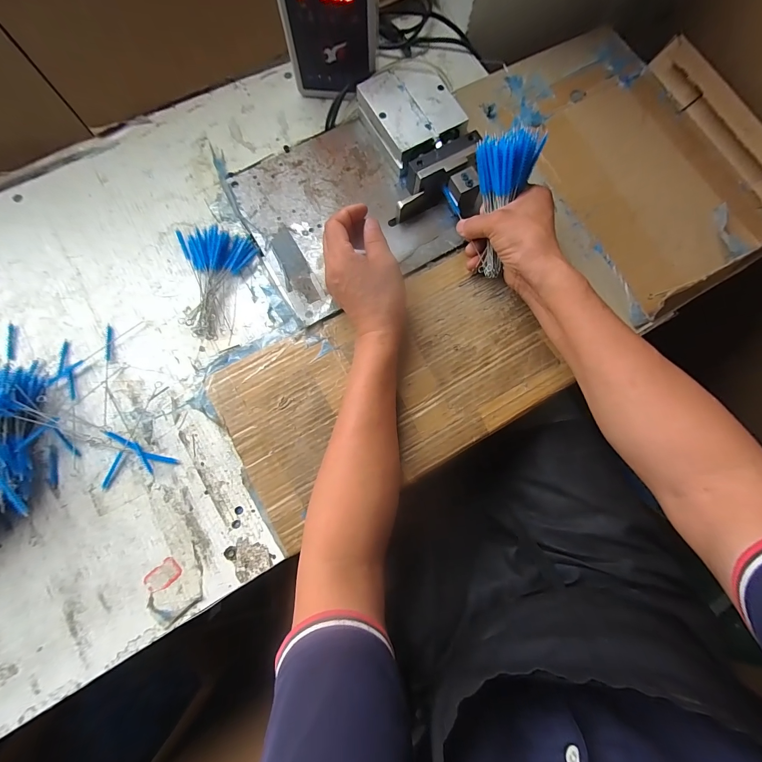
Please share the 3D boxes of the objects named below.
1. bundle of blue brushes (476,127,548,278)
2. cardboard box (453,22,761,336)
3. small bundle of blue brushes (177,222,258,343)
[{"bbox_3d":[0.132,-0.189,0.360,0.060,0.134,0.046,-4,35,-1],"label":"bundle of blue brushes"},{"bbox_3d":[0.334,-0.308,0.443,0.320,0.038,0.412,-32,81,-6],"label":"cardboard box"},{"bbox_3d":[-0.197,-0.118,0.391,0.086,0.020,0.132,-3,79,-1],"label":"small bundle of blue brushes"}]

